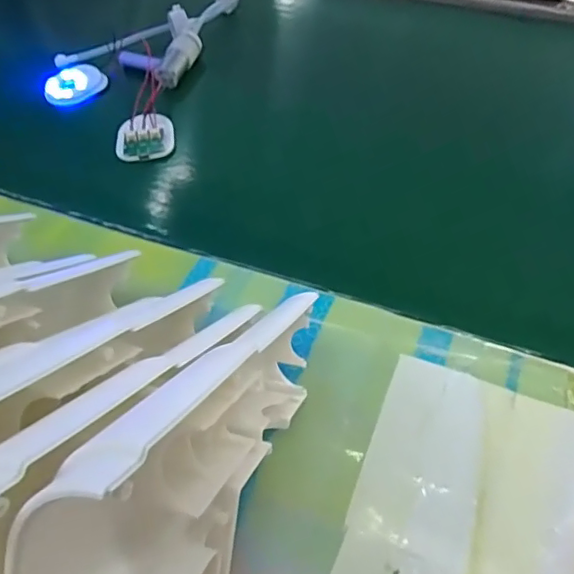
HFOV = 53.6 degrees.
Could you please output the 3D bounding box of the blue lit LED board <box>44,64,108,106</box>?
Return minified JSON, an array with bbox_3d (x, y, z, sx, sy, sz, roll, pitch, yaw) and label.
[{"bbox_3d":[-0.206,-0.196,0.548,0.059,0.008,0.038,-35,82,-23],"label":"blue lit LED board"}]

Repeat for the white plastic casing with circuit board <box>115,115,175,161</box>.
[{"bbox_3d":[-0.123,-0.132,0.494,0.048,0.007,0.050,-4,65,-7],"label":"white plastic casing with circuit board"}]

